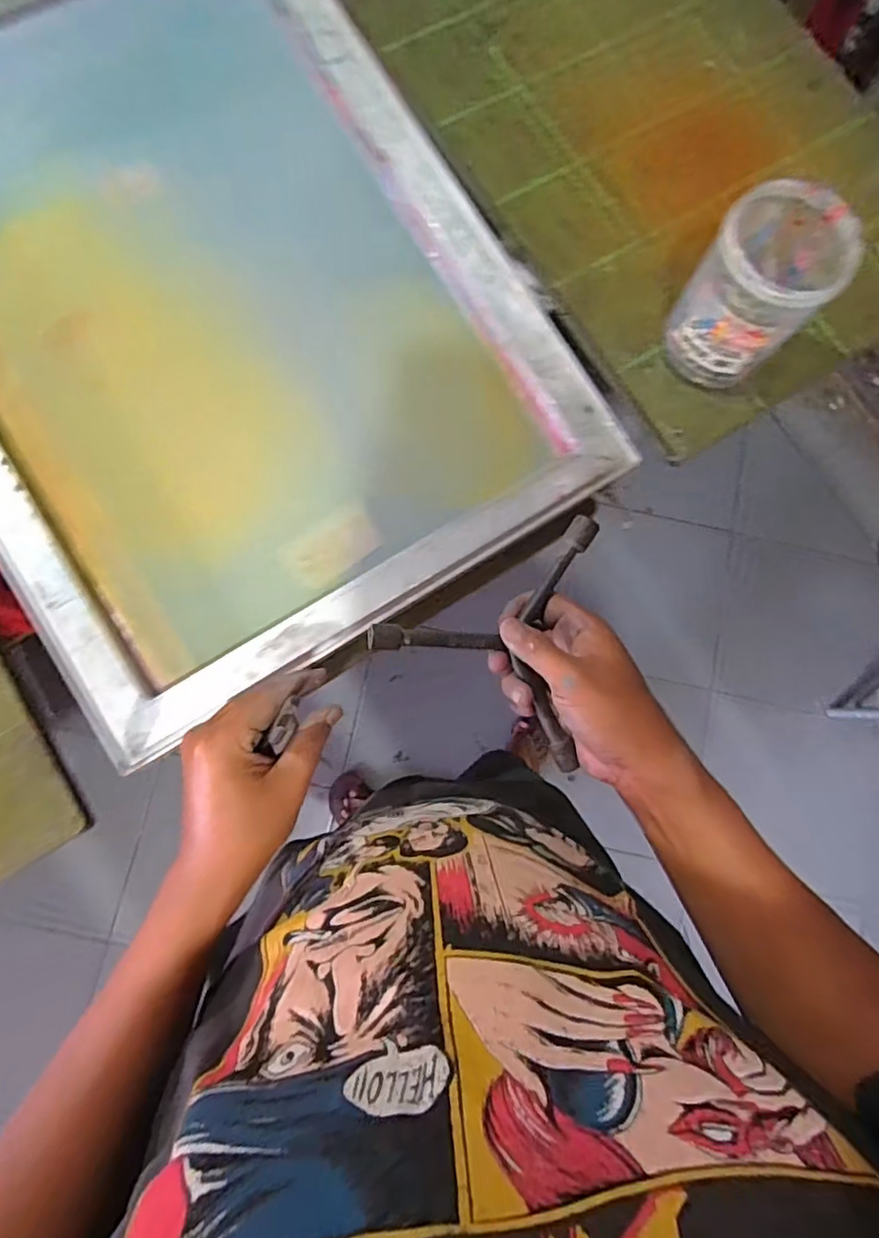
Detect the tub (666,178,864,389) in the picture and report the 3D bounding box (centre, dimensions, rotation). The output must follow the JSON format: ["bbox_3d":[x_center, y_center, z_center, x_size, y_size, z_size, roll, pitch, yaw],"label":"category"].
[{"bbox_3d":[0.253,-0.263,0.502,0.090,0.128,0.096,1,79,-3],"label":"tub"}]

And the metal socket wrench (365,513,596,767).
[{"bbox_3d":[0.026,0.007,0.376,0.132,0.032,0.157,7,82,-3],"label":"metal socket wrench"}]

